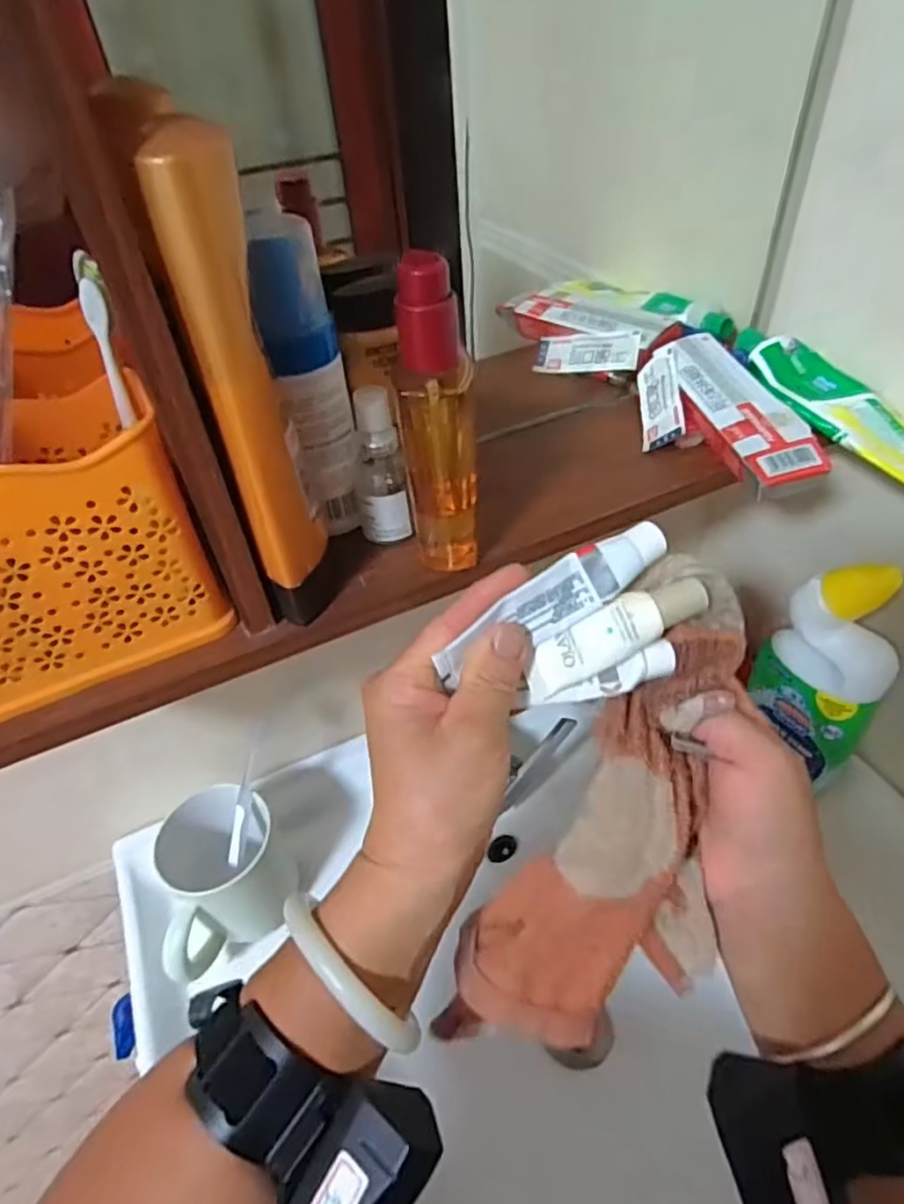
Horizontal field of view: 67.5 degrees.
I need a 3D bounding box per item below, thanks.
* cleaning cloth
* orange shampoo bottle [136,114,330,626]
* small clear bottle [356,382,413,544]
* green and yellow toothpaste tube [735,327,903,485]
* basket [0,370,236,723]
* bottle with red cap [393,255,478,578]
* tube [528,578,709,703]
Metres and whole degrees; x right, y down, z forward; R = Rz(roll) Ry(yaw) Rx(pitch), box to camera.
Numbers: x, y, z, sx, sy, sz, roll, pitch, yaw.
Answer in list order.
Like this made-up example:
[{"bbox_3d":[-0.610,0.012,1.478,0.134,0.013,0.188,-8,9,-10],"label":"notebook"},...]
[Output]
[{"bbox_3d":[0.082,0.091,0.301,0.087,0.069,0.215,20,81,24],"label":"cleaning cloth"},{"bbox_3d":[-0.083,-0.076,0.286,0.034,0.202,0.034,-14,45,-8],"label":"orange shampoo bottle"},{"bbox_3d":[-0.041,-0.073,0.370,0.027,0.082,0.029,-11,45,-5],"label":"small clear bottle"},{"bbox_3d":[0.251,-0.124,0.432,0.050,0.031,0.200,-24,47,-18],"label":"green and yellow toothpaste tube"},{"bbox_3d":[-0.186,-0.027,0.310,0.129,0.122,0.079,-22,47,-15],"label":"basket"},{"bbox_3d":[-0.006,-0.080,0.328,0.033,0.156,0.029,-1,45,5],"label":"bottle with red cap"},{"bbox_3d":[0.070,0.013,0.296,0.088,0.016,0.022,-29,92,-2],"label":"tube"}]

